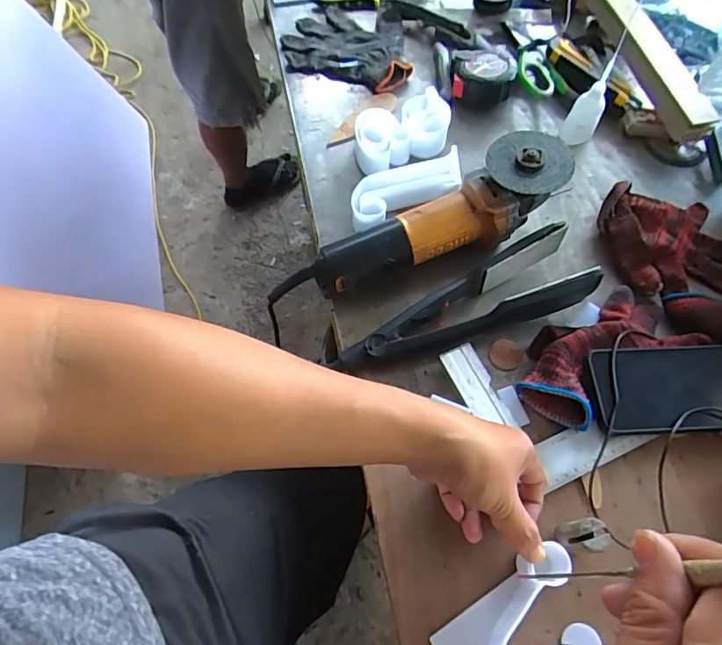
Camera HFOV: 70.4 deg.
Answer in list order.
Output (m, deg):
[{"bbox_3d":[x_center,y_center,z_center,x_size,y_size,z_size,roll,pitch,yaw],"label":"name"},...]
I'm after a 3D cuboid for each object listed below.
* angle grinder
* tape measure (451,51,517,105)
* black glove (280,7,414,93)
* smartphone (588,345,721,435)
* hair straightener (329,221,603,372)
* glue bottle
[{"bbox_3d":[0.085,-0.110,0.545,0.286,0.085,0.079,-24,65,-11],"label":"angle grinder"},{"bbox_3d":[0.165,-0.337,0.695,0.085,0.044,0.081,7,64,4],"label":"tape measure"},{"bbox_3d":[-0.009,-0.409,0.743,0.181,0.025,0.159,18,65,9],"label":"black glove"},{"bbox_3d":[0.290,0.059,0.472,0.144,0.013,0.081,-2,63,0],"label":"smartphone"},{"bbox_3d":[0.103,-0.016,0.523,0.268,0.055,0.074,-20,65,-9],"label":"hair straightener"},{"bbox_3d":[0.281,-0.273,0.620,0.036,0.128,0.021,-16,64,-7],"label":"glue bottle"}]

